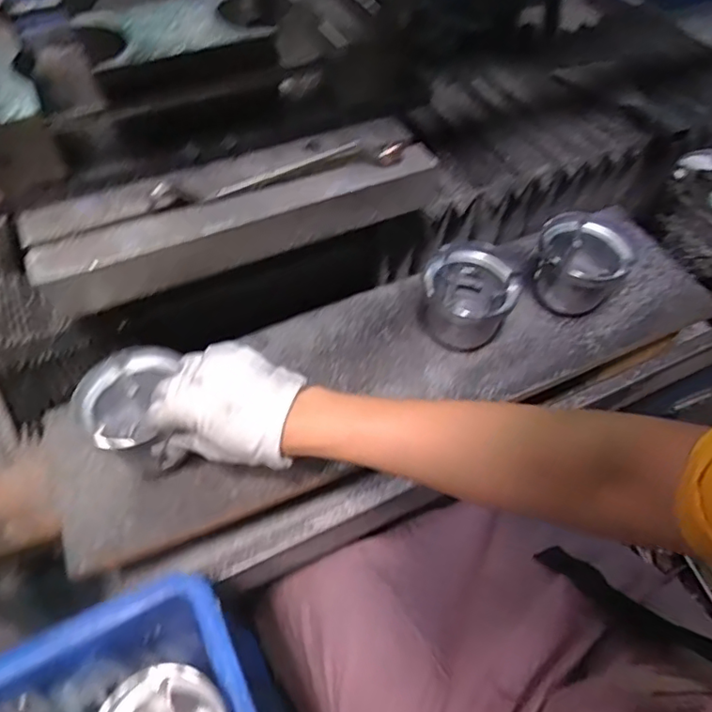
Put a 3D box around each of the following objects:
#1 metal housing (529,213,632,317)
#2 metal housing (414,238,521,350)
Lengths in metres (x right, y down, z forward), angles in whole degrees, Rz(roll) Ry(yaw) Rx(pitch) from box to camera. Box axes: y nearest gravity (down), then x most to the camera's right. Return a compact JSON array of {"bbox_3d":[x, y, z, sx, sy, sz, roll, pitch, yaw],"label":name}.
[{"bbox_3d":[0.233,-0.089,0.604,0.080,0.078,0.095,25,57,15],"label":"metal housing"},{"bbox_3d":[0.109,-0.053,0.575,0.091,0.075,0.097,-12,55,-11],"label":"metal housing"}]

